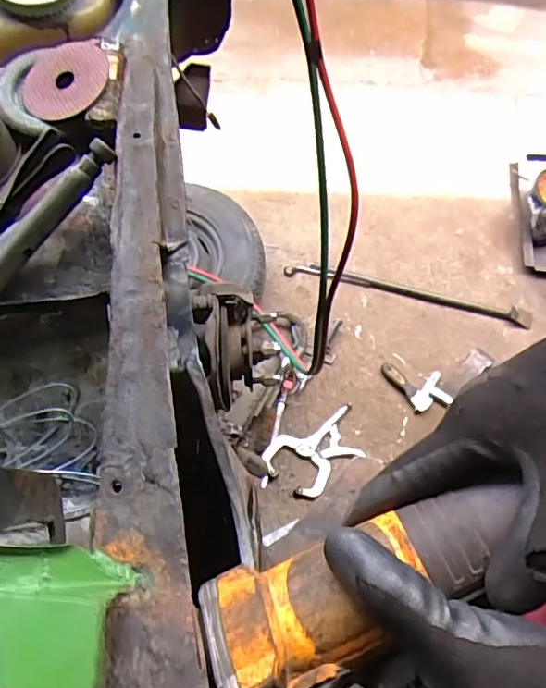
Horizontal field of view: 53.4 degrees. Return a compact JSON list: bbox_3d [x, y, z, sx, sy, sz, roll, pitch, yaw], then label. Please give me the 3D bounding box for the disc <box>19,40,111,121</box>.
[{"bbox_3d":[-0.155,-0.197,0.402,0.066,0.004,0.073,-6,69,11],"label":"disc"}]

